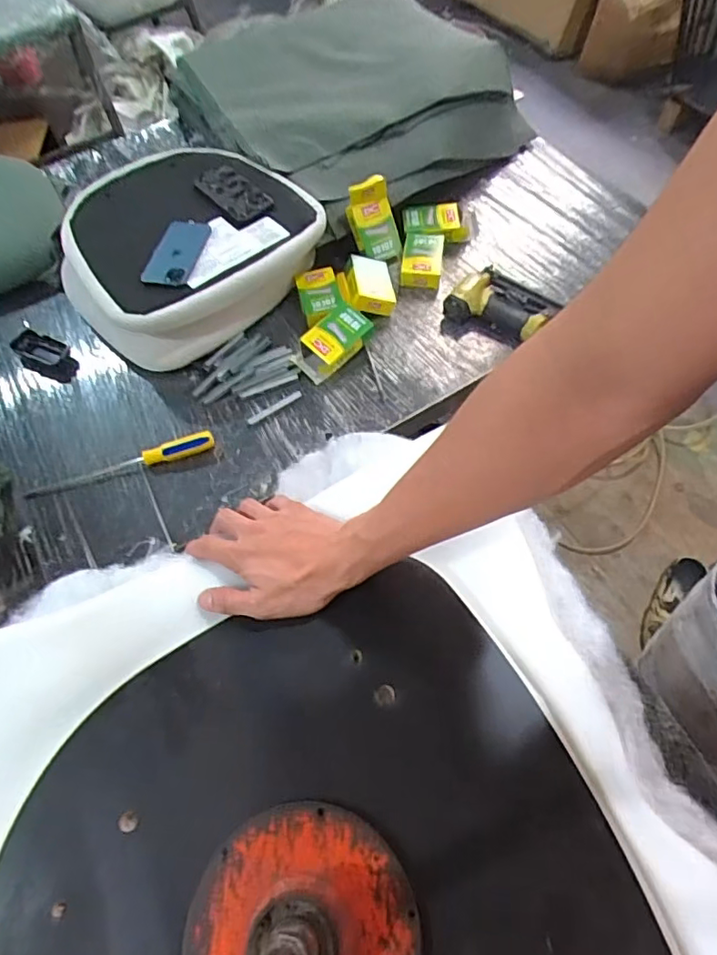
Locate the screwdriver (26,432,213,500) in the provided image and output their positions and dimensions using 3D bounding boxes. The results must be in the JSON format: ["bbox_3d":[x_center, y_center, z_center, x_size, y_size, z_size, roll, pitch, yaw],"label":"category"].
[{"bbox_3d":[-0.380,-0.022,0.913,0.302,0.031,0.027,-15,62,-6],"label":"screwdriver"}]

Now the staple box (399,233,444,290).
[{"bbox_3d":[0.124,-0.423,1.105,0.083,0.036,0.120,4,62,4],"label":"staple box"}]

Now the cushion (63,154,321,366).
[{"bbox_3d":[-0.325,-0.439,1.060,0.446,0.126,0.397,-40,67,-18],"label":"cushion"}]

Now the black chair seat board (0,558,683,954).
[{"bbox_3d":[-0.031,0.280,0.366,0.401,0.033,0.386,-23,63,-10],"label":"black chair seat board"}]

